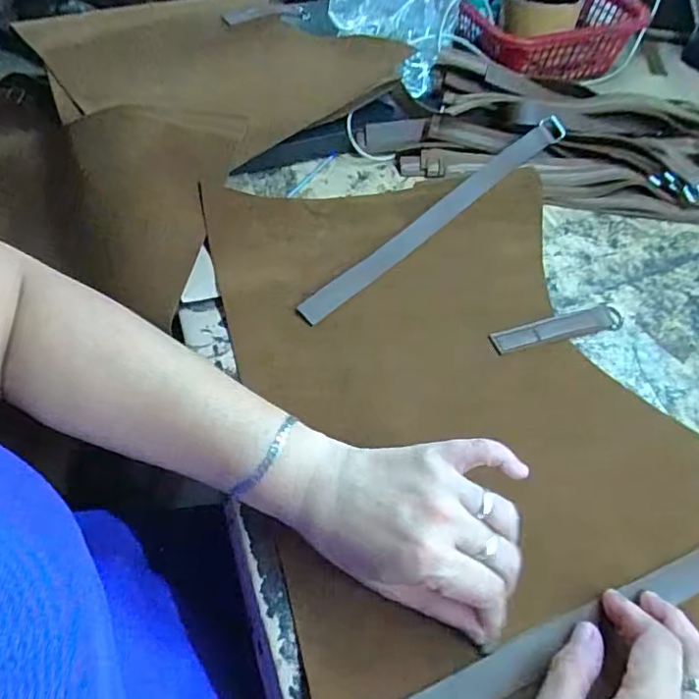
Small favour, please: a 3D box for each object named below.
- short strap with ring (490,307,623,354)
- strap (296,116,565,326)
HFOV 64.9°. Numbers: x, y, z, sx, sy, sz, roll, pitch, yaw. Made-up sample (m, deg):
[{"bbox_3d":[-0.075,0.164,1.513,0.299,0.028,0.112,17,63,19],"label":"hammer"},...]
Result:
[{"bbox_3d":[0.162,-0.016,0.424,0.111,0.006,0.024,-12,55,-11],"label":"short strap with ring"},{"bbox_3d":[0.080,-0.125,0.477,0.320,0.032,0.028,-37,63,-25],"label":"strap"}]

